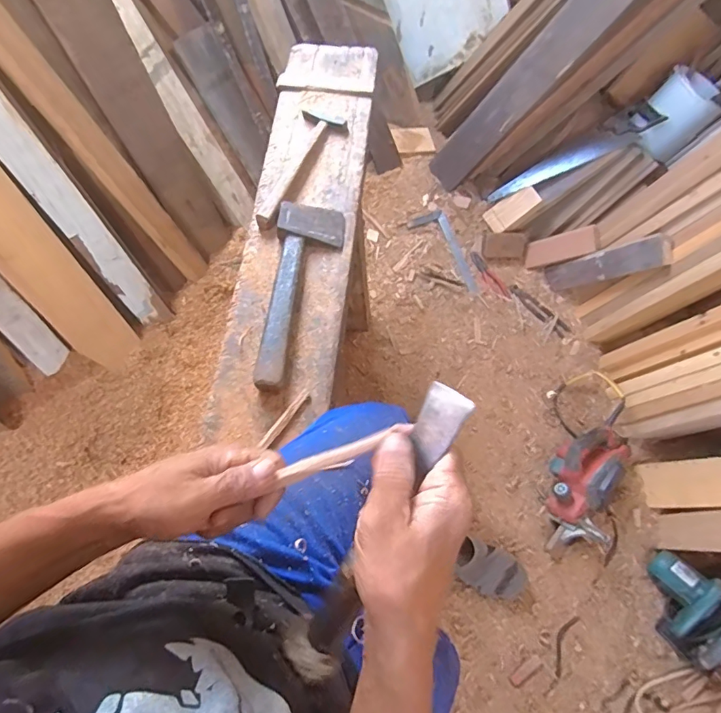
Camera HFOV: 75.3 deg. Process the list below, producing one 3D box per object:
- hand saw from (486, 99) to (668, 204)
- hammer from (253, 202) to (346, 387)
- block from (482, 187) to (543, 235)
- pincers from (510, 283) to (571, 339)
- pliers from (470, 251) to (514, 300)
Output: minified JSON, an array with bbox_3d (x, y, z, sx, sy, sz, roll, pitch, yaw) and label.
[{"bbox_3d":[0.618,-0.594,1.399,0.479,0.037,0.088,-22,66,29],"label":"hand saw"},{"bbox_3d":[-0.094,-0.111,0.743,0.107,0.038,0.338,6,69,-1],"label":"hammer"},{"bbox_3d":[0.480,-0.464,1.478,0.169,0.017,0.082,-30,70,20],"label":"block"},{"bbox_3d":[0.550,-0.143,1.440,0.045,0.013,0.217,-39,75,-16],"label":"pincers"},{"bbox_3d":[0.408,-0.253,1.479,0.042,0.015,0.186,-34,74,-14],"label":"pliers"}]

